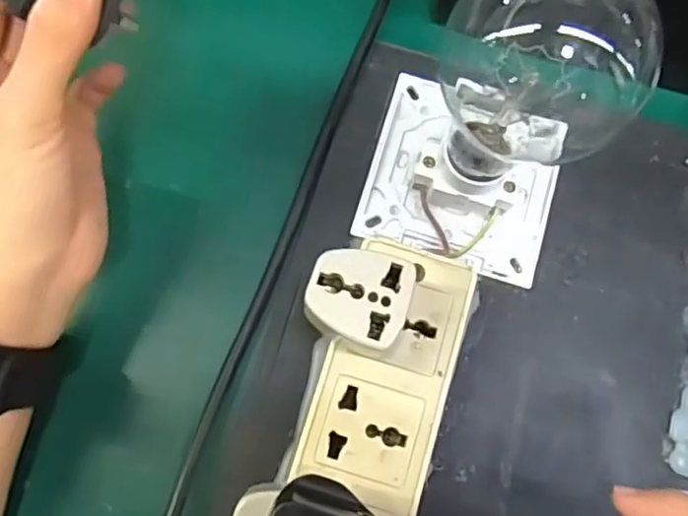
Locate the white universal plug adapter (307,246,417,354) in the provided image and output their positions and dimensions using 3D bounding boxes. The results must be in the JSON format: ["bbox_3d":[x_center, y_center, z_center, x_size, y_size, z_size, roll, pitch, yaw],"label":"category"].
[{"bbox_3d":[0.006,0.017,0.247,0.038,0.032,0.034,16,76,1],"label":"white universal plug adapter"}]

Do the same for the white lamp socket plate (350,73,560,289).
[{"bbox_3d":[0.057,-0.039,0.296,0.087,0.029,0.084,17,76,2],"label":"white lamp socket plate"}]

